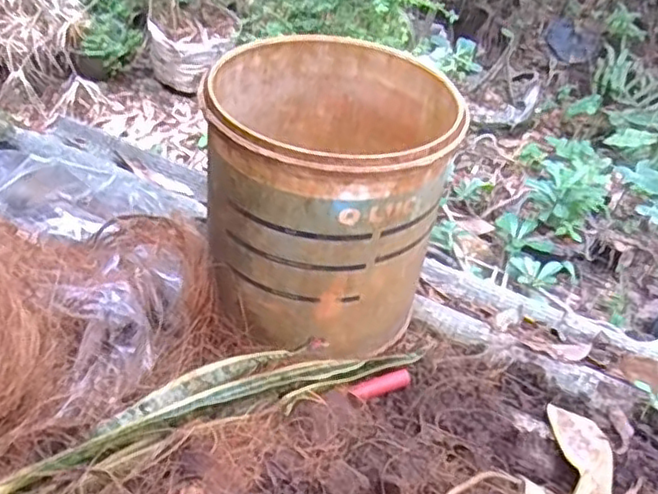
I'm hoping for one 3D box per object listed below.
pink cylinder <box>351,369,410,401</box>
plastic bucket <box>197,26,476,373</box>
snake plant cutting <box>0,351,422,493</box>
[{"bbox_3d":[0.039,0.103,0.495,0.046,0.007,0.011,-14,46,-19],"label":"pink cylinder"},{"bbox_3d":[0.000,-0.046,0.508,0.163,0.166,0.189,2,43,-3],"label":"plastic bucket"},{"bbox_3d":[-0.078,0.109,0.455,0.290,0.026,0.047,-17,47,-22],"label":"snake plant cutting"}]

